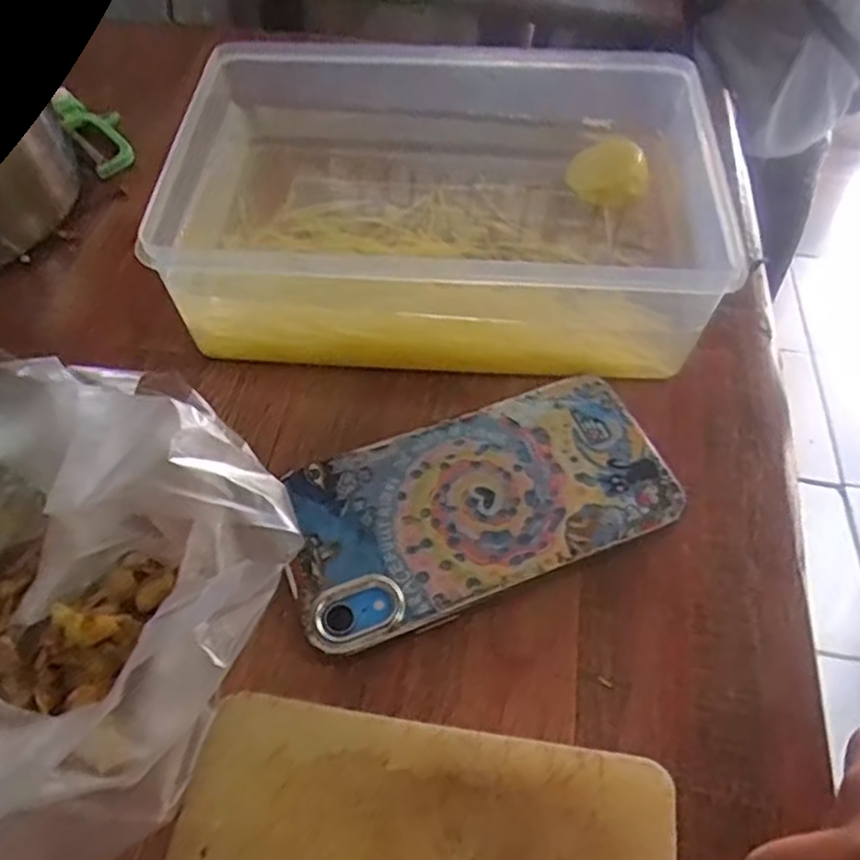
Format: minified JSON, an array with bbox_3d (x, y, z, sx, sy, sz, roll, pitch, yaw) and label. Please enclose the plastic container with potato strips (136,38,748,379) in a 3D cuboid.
[{"bbox_3d":[0.006,-0.104,0.334,0.228,0.072,0.154,5,55,3],"label":"plastic container with potato strips"}]

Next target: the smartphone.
[{"bbox_3d":[0.018,0.028,0.280,0.146,0.012,0.074,-18,57,-13],"label":"smartphone"}]

